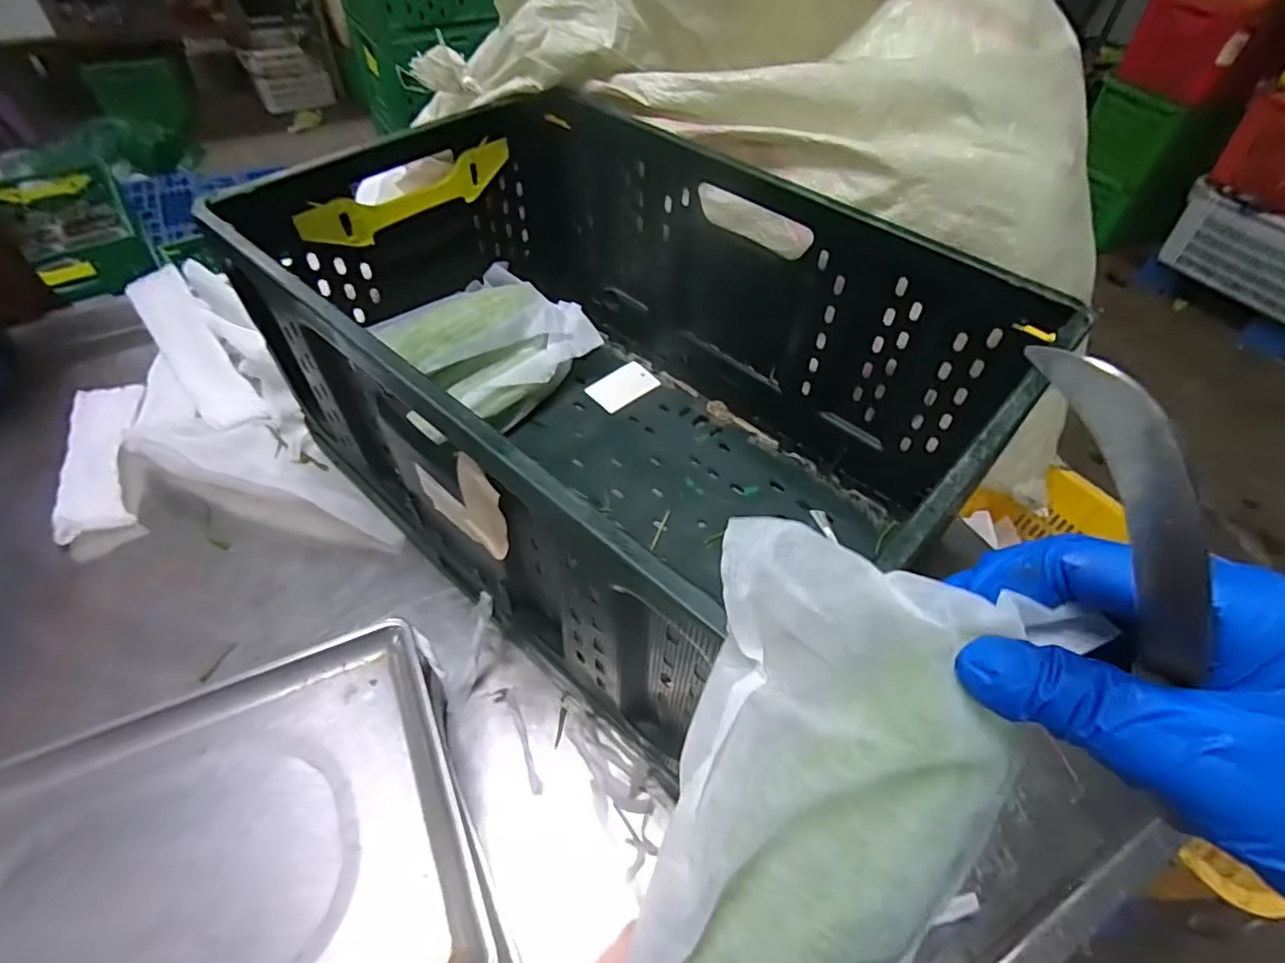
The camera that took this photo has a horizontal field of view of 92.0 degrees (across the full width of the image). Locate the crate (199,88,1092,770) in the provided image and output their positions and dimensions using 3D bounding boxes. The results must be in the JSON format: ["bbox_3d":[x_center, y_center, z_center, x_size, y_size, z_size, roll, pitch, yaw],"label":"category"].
[{"bbox_3d":[-0.025,-0.081,0.597,0.592,0.304,0.409,37,57,25],"label":"crate"}]

